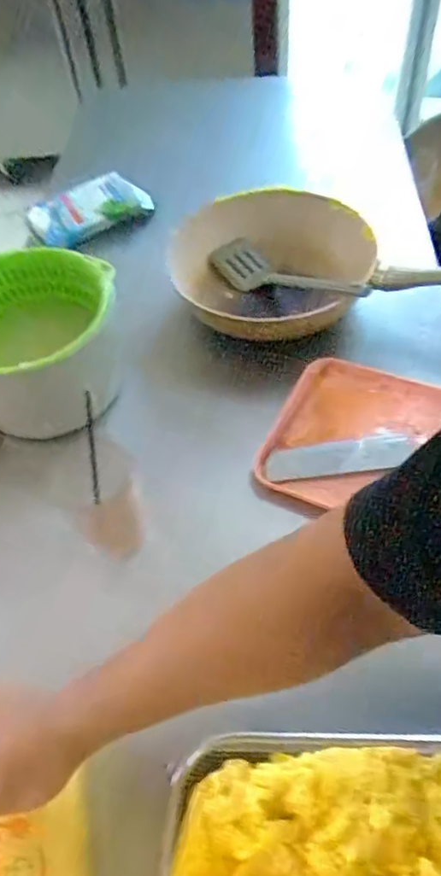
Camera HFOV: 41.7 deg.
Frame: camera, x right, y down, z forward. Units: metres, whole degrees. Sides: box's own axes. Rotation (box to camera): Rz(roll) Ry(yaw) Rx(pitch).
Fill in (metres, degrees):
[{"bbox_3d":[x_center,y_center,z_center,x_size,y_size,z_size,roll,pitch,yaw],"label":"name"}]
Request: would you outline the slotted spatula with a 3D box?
[{"bbox_3d":[0.092,-0.234,0.856,0.082,0.065,0.291,-37,41,-20],"label":"slotted spatula"}]

